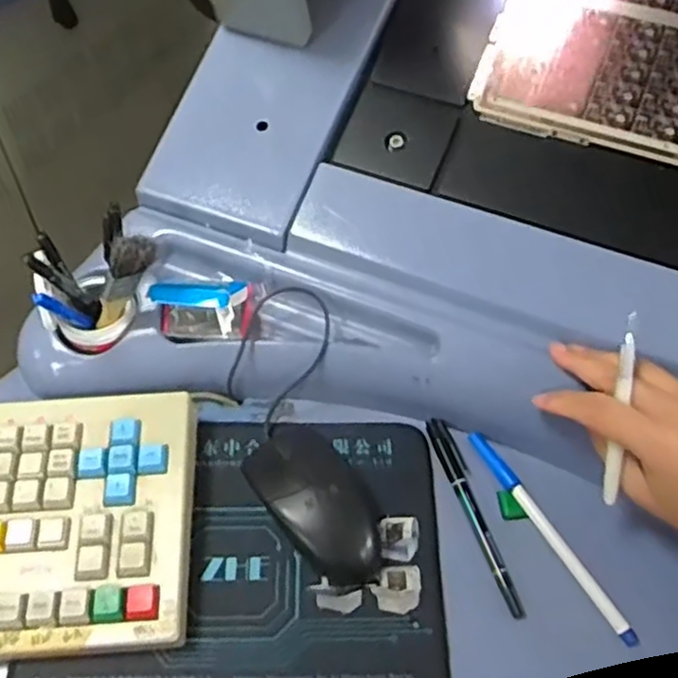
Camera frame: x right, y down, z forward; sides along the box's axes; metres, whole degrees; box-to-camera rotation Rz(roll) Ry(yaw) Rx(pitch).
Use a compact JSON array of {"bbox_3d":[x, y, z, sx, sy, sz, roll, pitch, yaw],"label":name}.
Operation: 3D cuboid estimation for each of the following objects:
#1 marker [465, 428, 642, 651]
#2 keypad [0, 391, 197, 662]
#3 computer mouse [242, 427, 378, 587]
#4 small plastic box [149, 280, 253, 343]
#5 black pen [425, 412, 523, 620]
[{"bbox_3d":[0.138,0.126,0.467,0.013,0.009,0.160,-24,58,-20],"label":"marker"},{"bbox_3d":[-0.174,0.109,0.443,0.160,0.029,0.162,-2,53,-4],"label":"keypad"},{"bbox_3d":[-0.009,0.106,0.461,0.065,0.029,0.105,-31,60,-23],"label":"computer mouse"},{"bbox_3d":[-0.094,-0.021,0.501,0.070,0.036,0.041,-3,53,-5],"label":"small plastic box"},{"bbox_3d":[0.092,0.114,0.475,0.017,0.010,0.140,-14,55,-13],"label":"black pen"}]

